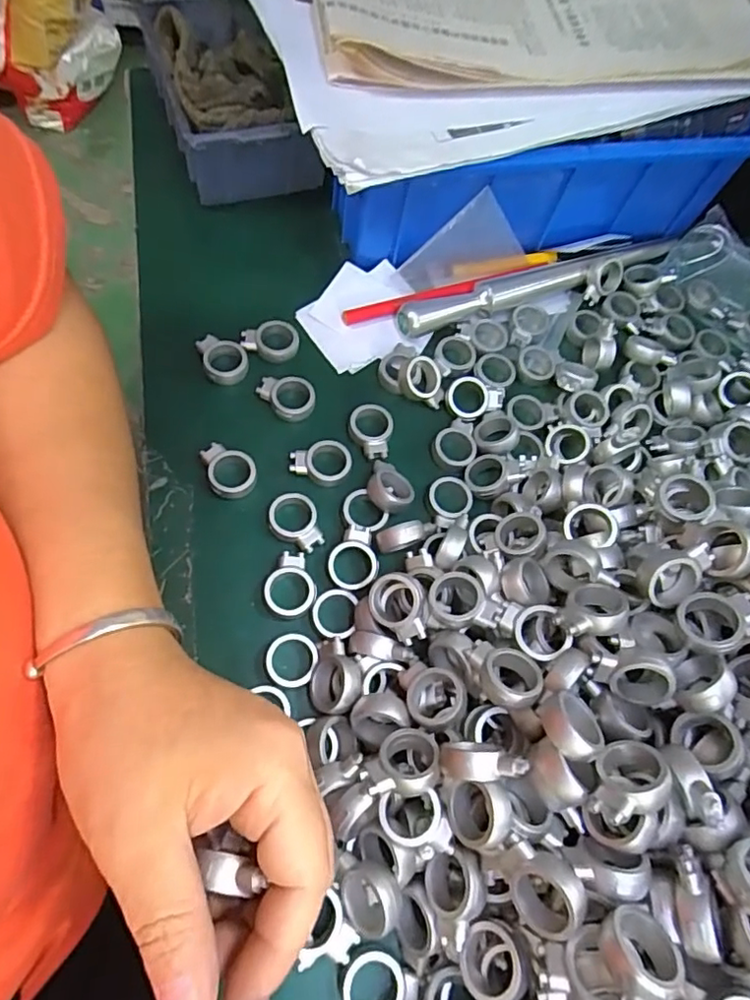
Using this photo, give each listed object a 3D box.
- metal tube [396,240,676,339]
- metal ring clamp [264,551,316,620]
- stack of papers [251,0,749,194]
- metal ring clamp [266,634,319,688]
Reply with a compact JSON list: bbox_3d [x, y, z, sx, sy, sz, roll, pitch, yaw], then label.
[{"bbox_3d":[0.118,-0.151,0.381,0.222,0.016,0.022,-19,72,-15],"label":"metal tube"},{"bbox_3d":[-0.044,0.044,0.298,0.025,0.009,0.033,-2,68,-8],"label":"metal ring clamp"},{"bbox_3d":[0.080,-0.319,0.356,0.301,0.038,0.248,-15,71,-13],"label":"stack of papers"},{"bbox_3d":[-0.041,0.079,0.281,0.025,0.006,0.025,-3,69,-9],"label":"metal ring clamp"}]

